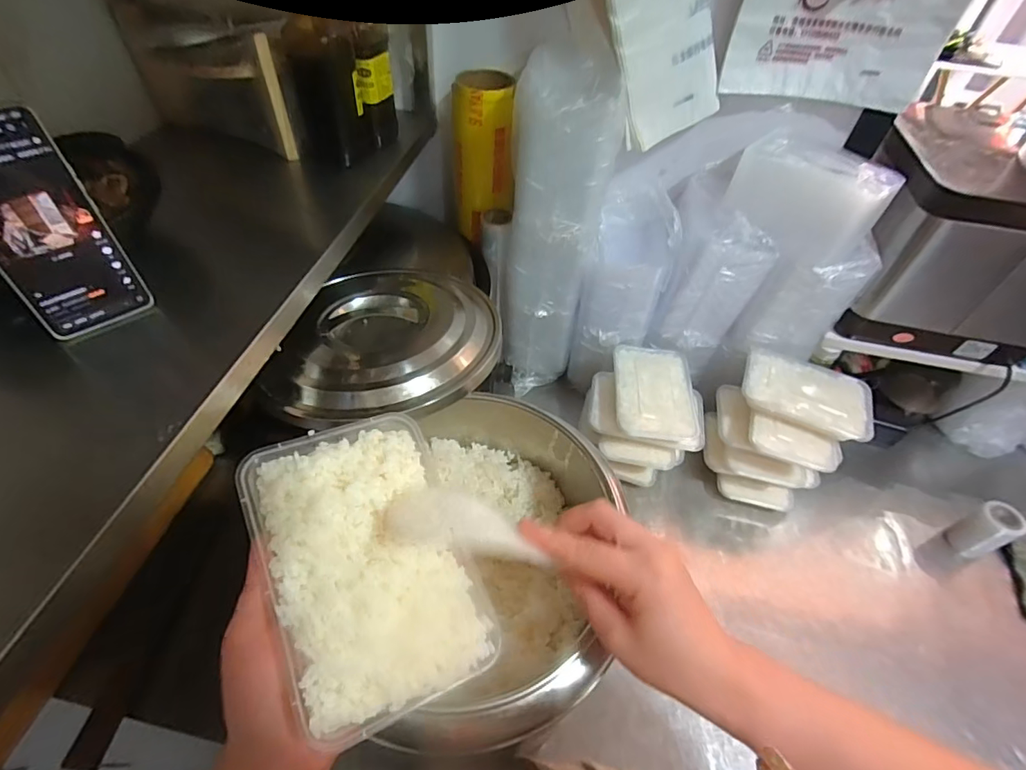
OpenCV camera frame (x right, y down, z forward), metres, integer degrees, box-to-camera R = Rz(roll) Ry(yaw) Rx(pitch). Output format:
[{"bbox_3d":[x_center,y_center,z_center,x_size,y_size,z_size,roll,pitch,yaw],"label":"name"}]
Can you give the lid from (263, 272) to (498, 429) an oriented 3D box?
[{"bbox_3d":[-0.127,-0.034,0.510,0.212,0.065,0.201,9,49,3],"label":"lid"}]

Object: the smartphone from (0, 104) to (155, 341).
[{"bbox_3d":[-0.355,-0.116,0.368,0.006,0.162,0.074,27,48,34],"label":"smartphone"}]

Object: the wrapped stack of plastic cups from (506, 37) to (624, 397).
[{"bbox_3d":[0.059,-0.191,0.740,0.133,0.492,0.109,-17,53,-18],"label":"wrapped stack of plastic cups"}]

